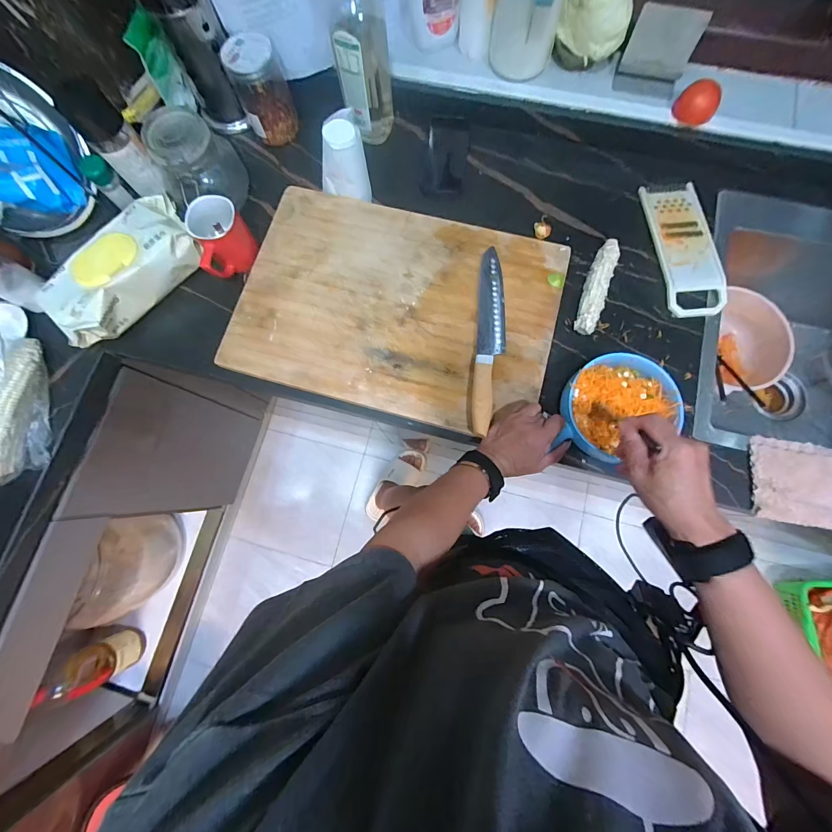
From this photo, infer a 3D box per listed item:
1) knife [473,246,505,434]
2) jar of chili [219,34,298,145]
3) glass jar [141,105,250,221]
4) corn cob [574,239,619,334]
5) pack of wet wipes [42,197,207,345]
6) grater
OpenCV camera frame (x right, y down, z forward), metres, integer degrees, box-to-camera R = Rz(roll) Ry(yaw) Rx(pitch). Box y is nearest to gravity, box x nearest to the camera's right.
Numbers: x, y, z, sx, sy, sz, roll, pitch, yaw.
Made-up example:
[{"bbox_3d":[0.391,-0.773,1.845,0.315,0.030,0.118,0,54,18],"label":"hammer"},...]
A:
[{"bbox_3d":[0.114,-0.119,0.529,0.044,0.017,0.291,5,79,2],"label":"knife"},{"bbox_3d":[-0.255,-0.541,0.589,0.081,0.110,0.078,0,79,1],"label":"jar of chili"},{"bbox_3d":[-0.347,-0.392,0.553,0.100,0.115,0.118,2,79,2],"label":"glass jar"},{"bbox_3d":[0.285,-0.203,0.555,0.035,0.027,0.167,19,80,5],"label":"corn cob"},{"bbox_3d":[-0.452,-0.226,0.538,0.107,0.068,0.238,44,83,9],"label":"pack of wet wipes"},{"bbox_3d":[0.437,-0.273,0.570,0.092,0.017,0.234,-6,79,0],"label":"grater"}]

